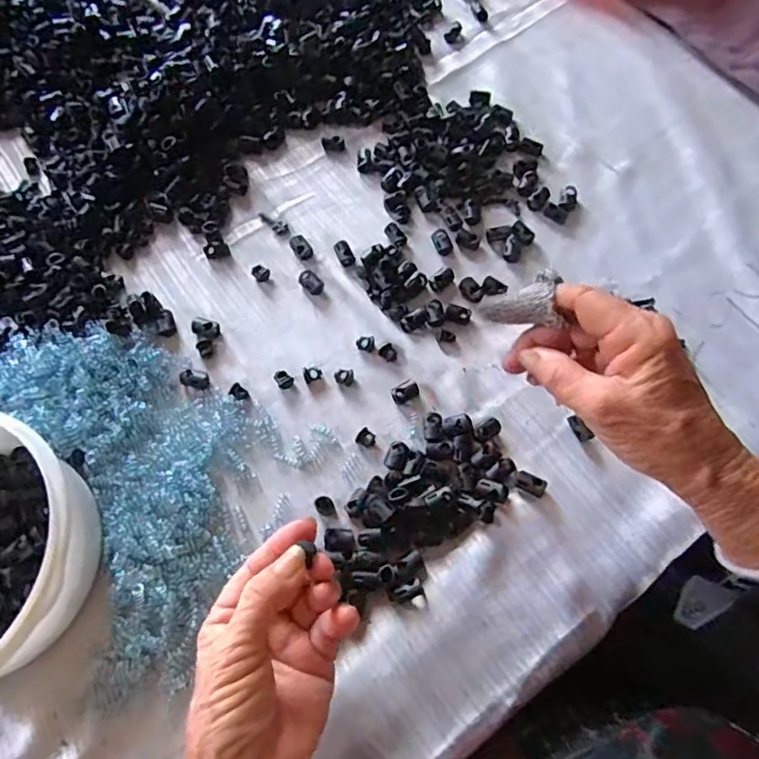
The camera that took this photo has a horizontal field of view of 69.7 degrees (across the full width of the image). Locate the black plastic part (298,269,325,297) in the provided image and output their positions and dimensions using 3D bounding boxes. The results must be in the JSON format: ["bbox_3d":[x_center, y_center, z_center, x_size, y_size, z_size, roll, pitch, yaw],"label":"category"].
[{"bbox_3d":[-0.054,-0.078,0.433,0.015,0.006,0.023,-42,74,-12],"label":"black plastic part"}]

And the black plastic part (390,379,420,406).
[{"bbox_3d":[0.019,0.008,0.400,0.020,0.007,0.015,-24,71,-7],"label":"black plastic part"}]

